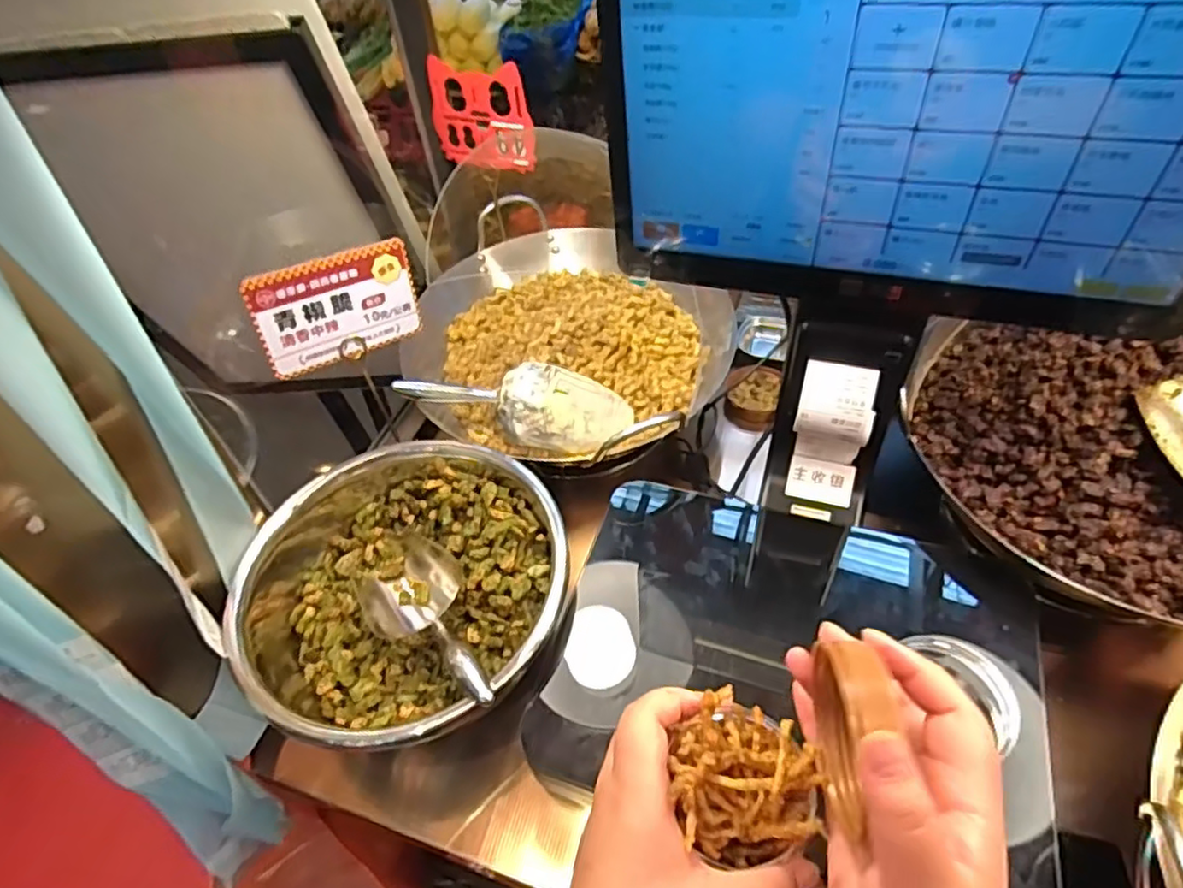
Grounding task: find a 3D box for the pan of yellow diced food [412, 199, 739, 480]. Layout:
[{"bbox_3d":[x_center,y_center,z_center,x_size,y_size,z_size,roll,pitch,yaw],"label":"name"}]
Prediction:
[{"bbox_3d":[-0.025,-0.138,0.782,0.331,0.116,0.298,-11,48,-4],"label":"pan of yellow diced food"}]

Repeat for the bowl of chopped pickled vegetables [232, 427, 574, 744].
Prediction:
[{"bbox_3d":[-0.180,0.130,0.609,0.315,0.094,0.277,22,54,24],"label":"bowl of chopped pickled vegetables"}]

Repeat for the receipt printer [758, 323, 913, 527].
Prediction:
[{"bbox_3d":[0.209,-0.018,0.565,0.090,0.173,0.068,11,50,16],"label":"receipt printer"}]

